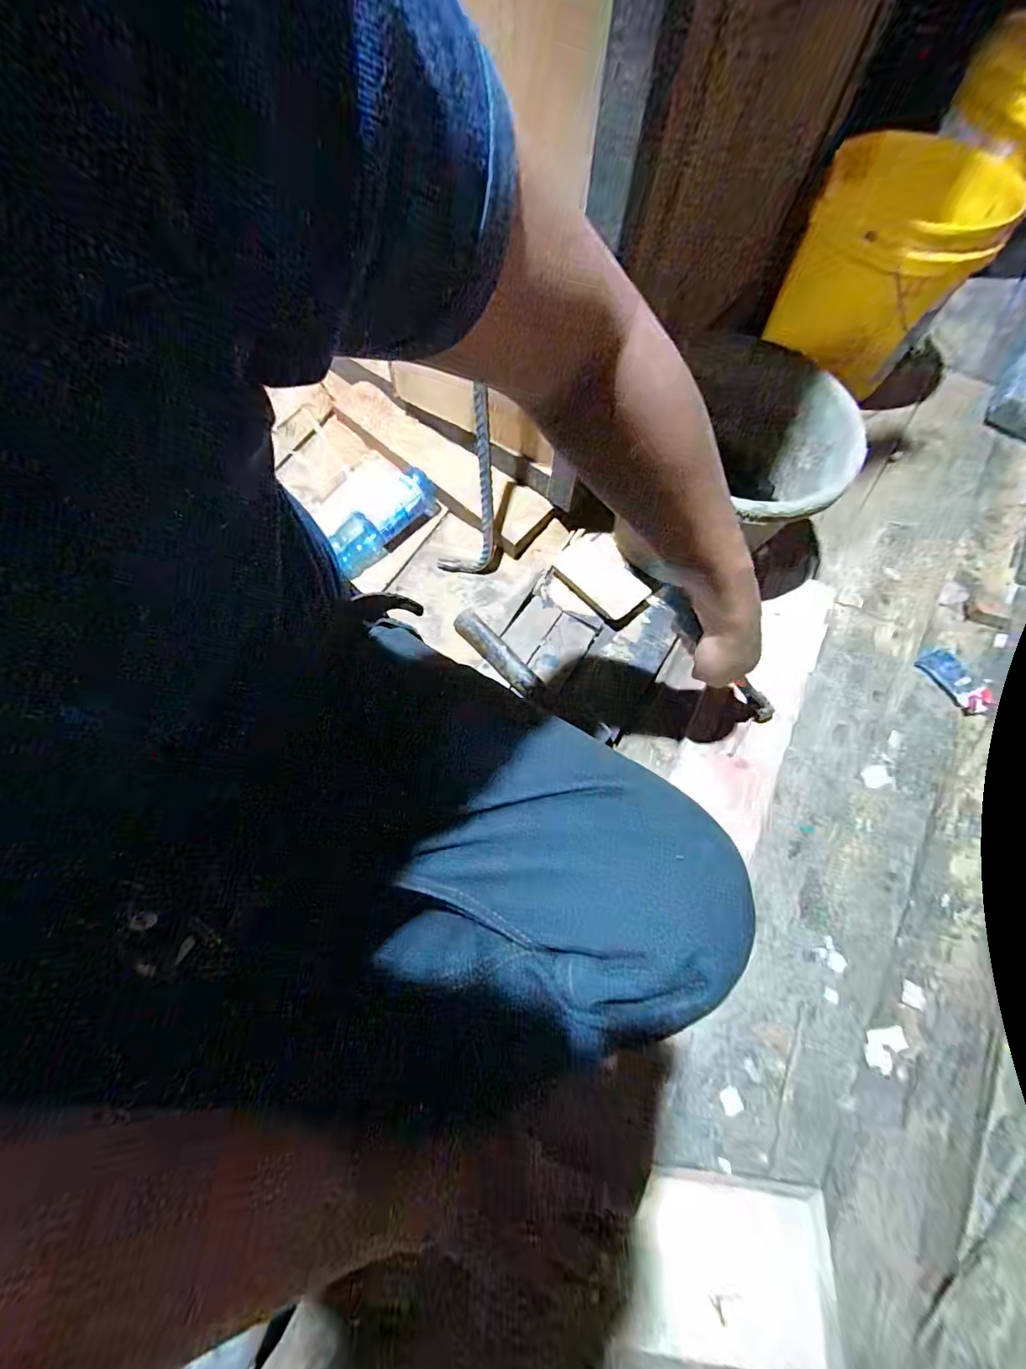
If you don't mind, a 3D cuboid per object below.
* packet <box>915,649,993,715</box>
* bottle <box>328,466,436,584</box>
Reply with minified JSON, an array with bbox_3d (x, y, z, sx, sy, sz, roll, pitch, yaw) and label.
[{"bbox_3d":[0.595,-0.006,0.641,0.049,0.007,0.094,-28,71,-10],"label":"packet"},{"bbox_3d":[-0.188,-0.239,0.703,0.056,0.069,0.181,43,87,15],"label":"bottle"}]

